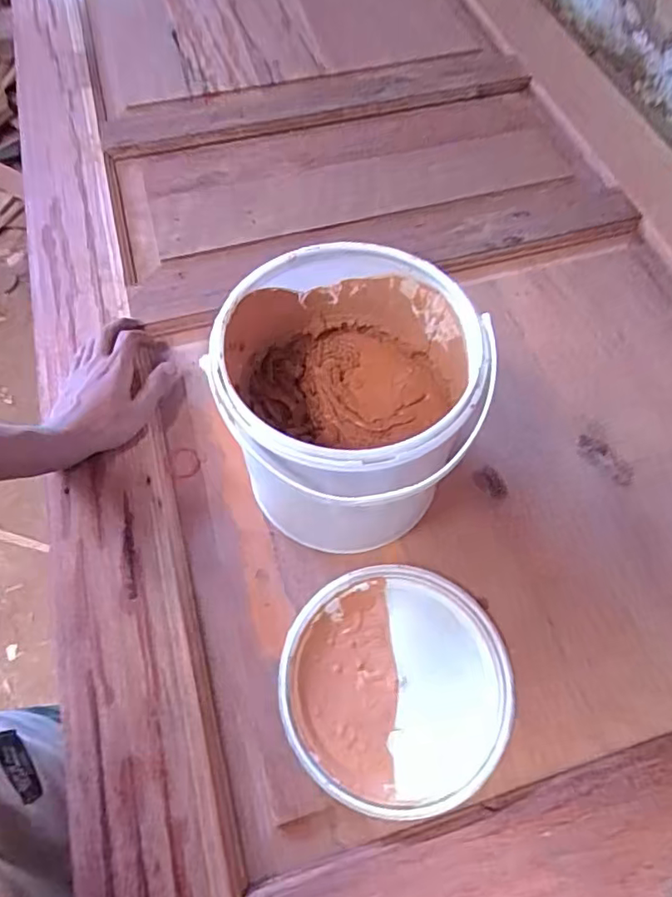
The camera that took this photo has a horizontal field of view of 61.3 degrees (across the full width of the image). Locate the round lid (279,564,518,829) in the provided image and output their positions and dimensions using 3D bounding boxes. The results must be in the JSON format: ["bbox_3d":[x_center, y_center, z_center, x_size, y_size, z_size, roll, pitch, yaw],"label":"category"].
[{"bbox_3d":[0.047,0.181,0.441,0.172,0.015,0.175,1,62,-1],"label":"round lid"}]

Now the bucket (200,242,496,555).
[{"bbox_3d":[0.007,-0.029,0.457,0.179,0.190,0.177,1,62,-1],"label":"bucket"}]

